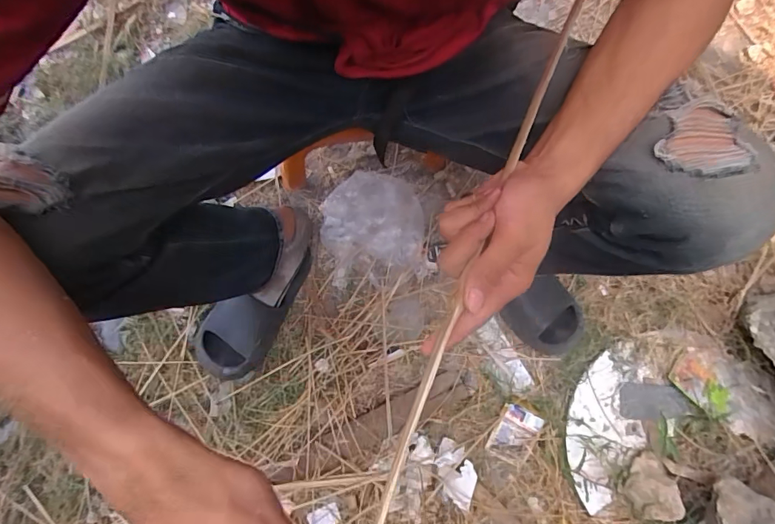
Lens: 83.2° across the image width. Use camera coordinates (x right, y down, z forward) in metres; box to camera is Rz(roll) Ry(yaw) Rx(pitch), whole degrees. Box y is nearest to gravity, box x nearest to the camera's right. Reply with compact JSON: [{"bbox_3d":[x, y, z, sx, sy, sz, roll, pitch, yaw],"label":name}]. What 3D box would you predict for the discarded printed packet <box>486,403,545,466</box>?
[{"bbox_3d":[0.221,0.299,0.761,0.068,0.016,0.093,26,79,5],"label":"discarded printed packet"}]

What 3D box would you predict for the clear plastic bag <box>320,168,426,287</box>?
[{"bbox_3d":[-0.026,-0.060,0.818,0.191,0.077,0.192,-9,78,-2],"label":"clear plastic bag"}]

